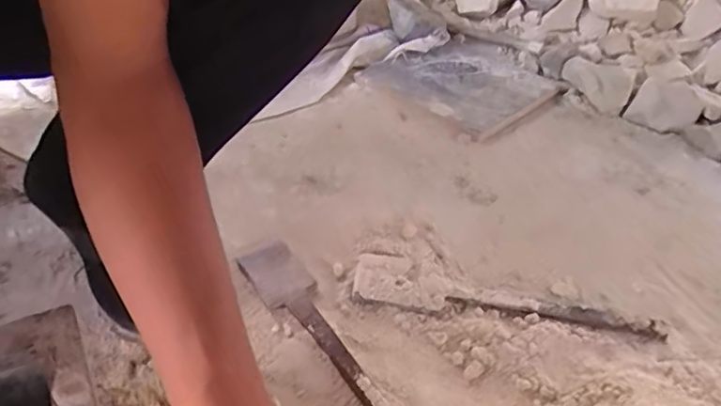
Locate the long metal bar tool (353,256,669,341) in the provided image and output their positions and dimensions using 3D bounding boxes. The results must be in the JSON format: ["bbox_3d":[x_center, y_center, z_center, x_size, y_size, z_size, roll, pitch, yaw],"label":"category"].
[{"bbox_3d":[0.151,0.099,0.597,0.314,0.024,0.062,7,40,2],"label":"long metal bar tool"}]

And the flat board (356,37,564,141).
[{"bbox_3d":[0.182,-0.212,0.972,0.253,0.026,0.269,35,48,30],"label":"flat board"}]

